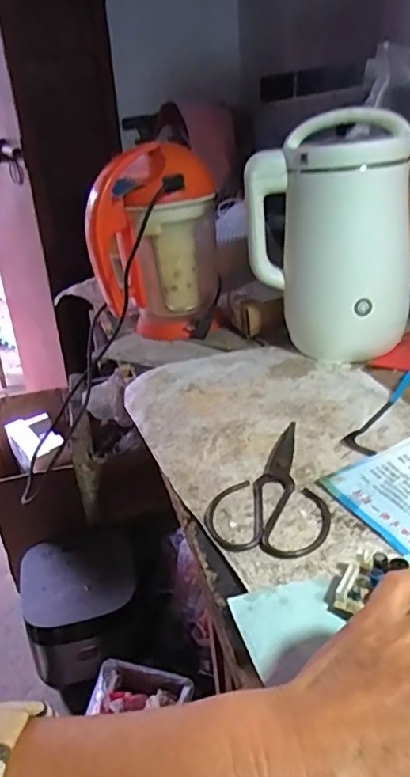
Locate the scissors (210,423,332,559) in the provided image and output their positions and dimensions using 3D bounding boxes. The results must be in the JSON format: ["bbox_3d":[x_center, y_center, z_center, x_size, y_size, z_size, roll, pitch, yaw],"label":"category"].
[{"bbox_3d":[0.071,0.087,0.516,0.102,0.005,0.189,5,30,20],"label":"scissors"}]

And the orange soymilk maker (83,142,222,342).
[{"bbox_3d":[-0.083,-0.240,0.901,0.201,0.265,0.176,-5,28,2],"label":"orange soymilk maker"}]

